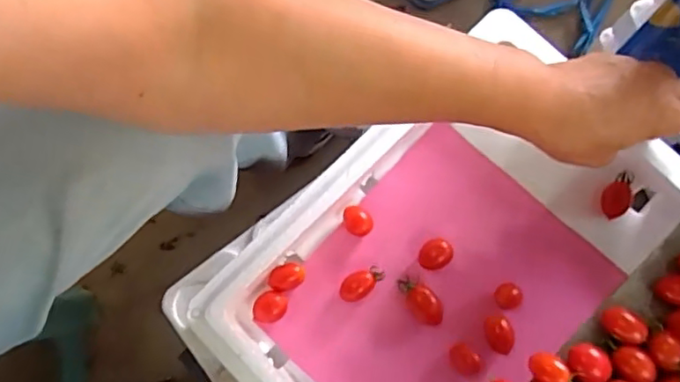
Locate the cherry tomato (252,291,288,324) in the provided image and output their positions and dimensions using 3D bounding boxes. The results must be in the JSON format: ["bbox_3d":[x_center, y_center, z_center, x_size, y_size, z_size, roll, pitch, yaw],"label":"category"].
[{"bbox_3d":[-0.054,0.091,0.459,0.024,0.017,0.024,0,78,1],"label":"cherry tomato"}]

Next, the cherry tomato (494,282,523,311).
[{"bbox_3d":[0.129,0.082,0.457,0.018,0.019,0.020,-10,78,-1],"label":"cherry tomato"}]

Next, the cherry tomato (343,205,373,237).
[{"bbox_3d":[0.014,0.025,0.472,0.025,0.017,0.020,39,81,8],"label":"cherry tomato"}]

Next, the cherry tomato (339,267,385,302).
[{"bbox_3d":[0.017,0.073,0.463,0.036,0.016,0.019,-34,80,-6],"label":"cherry tomato"}]

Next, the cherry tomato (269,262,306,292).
[{"bbox_3d":[-0.041,0.068,0.463,0.028,0.020,0.020,-33,80,-6],"label":"cherry tomato"}]

